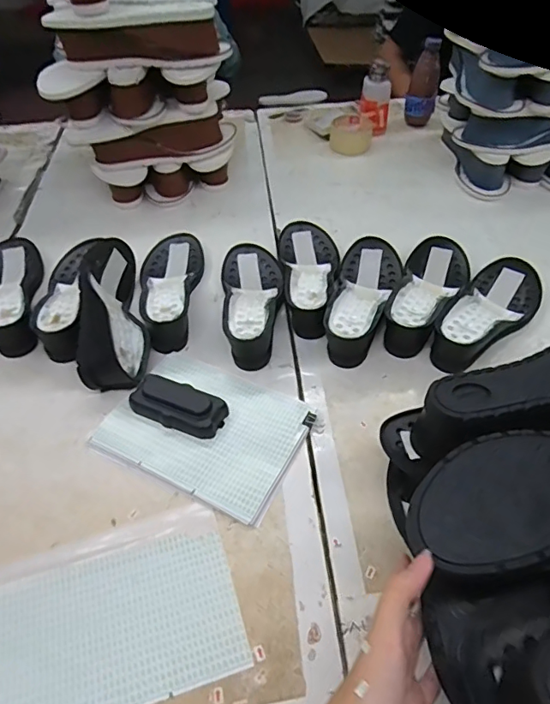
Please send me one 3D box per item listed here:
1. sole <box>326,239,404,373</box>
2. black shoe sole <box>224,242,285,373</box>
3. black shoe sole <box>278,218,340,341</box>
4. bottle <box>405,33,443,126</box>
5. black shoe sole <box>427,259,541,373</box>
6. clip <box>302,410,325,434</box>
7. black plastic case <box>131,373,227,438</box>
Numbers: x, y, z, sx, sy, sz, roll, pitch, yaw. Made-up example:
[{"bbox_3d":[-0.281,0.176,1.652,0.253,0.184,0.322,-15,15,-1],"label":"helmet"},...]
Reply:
[{"bbox_3d":[0.126,-0.085,0.683,0.083,0.052,0.236,10,49,9],"label":"sole"},{"bbox_3d":[-0.032,-0.087,0.688,0.084,0.051,0.249,-1,48,-1],"label":"black shoe sole"},{"bbox_3d":[0.048,-0.120,0.715,0.090,0.047,0.259,3,48,3],"label":"black shoe sole"},{"bbox_3d":[0.320,-0.574,1.060,0.063,0.160,0.060,10,49,9],"label":"bottle"},{"bbox_3d":[0.286,-0.057,0.650,0.087,0.050,0.244,29,54,24],"label":"black shoe sole"},{"bbox_3d":[0.045,0.080,0.562,0.025,0.006,0.019,25,52,21],"label":"clip"},{"bbox_3d":[-0.109,0.063,0.563,0.105,0.029,0.050,19,51,16],"label":"black plastic case"}]

